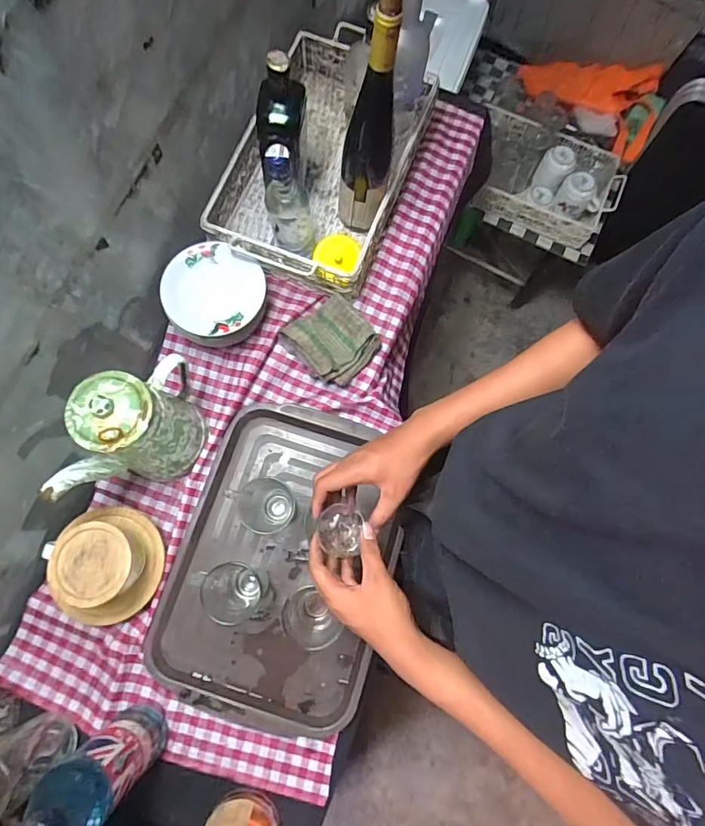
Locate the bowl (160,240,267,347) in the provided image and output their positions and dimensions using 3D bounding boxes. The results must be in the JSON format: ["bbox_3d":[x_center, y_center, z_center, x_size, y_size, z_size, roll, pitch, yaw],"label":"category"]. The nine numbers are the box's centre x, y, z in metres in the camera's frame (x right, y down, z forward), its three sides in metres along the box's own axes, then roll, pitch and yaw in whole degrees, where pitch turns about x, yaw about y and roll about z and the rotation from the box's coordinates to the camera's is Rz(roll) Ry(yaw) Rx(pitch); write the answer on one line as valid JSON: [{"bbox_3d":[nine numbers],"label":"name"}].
[{"bbox_3d":[-0.202,-0.173,0.705,0.147,0.082,0.137,0,75,-1],"label":"bowl"}]

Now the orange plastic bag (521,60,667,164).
[{"bbox_3d":[0.626,-0.845,1.233,0.388,0.124,0.202,30,77,6],"label":"orange plastic bag"}]

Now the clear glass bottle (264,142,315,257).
[{"bbox_3d":[-0.093,-0.297,0.668,0.061,0.211,0.062,-8,76,-4],"label":"clear glass bottle"}]

